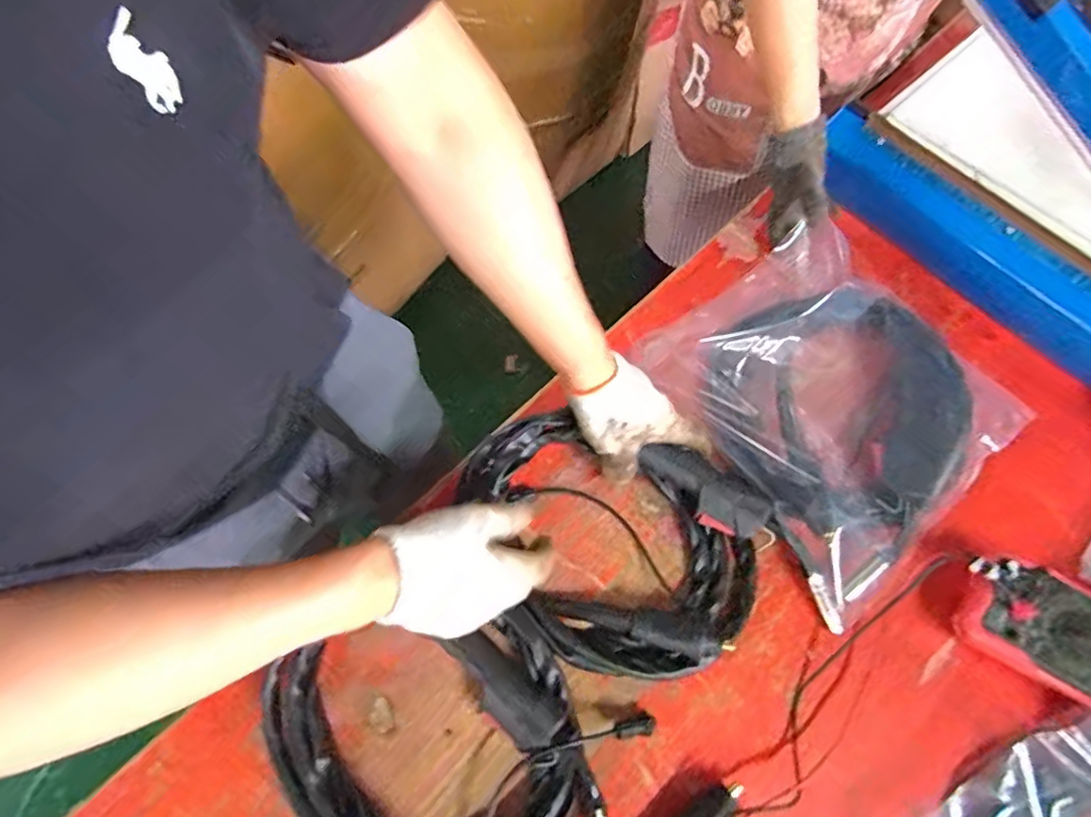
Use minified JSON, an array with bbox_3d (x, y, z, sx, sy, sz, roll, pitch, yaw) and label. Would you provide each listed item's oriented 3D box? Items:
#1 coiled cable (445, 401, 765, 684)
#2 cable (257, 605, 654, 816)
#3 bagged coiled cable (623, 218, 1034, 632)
[{"bbox_3d":[0.062,0.131,0.560,0.311,0.071,0.209,15,66,9],"label":"coiled cable"},{"bbox_3d":[-0.081,0.287,0.507,0.320,0.050,0.233,29,69,12],"label":"cable"},{"bbox_3d":[0.276,-0.008,0.611,0.340,0.081,0.315,-39,72,-16],"label":"bagged coiled cable"}]

